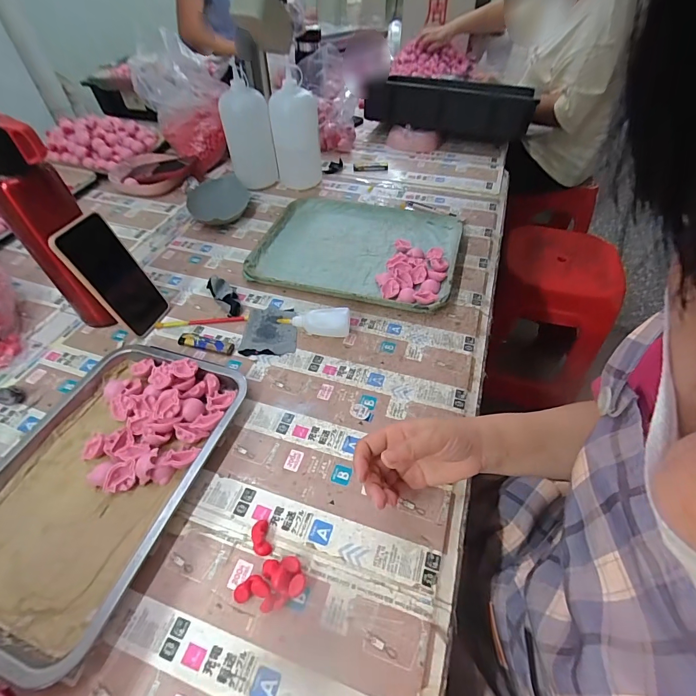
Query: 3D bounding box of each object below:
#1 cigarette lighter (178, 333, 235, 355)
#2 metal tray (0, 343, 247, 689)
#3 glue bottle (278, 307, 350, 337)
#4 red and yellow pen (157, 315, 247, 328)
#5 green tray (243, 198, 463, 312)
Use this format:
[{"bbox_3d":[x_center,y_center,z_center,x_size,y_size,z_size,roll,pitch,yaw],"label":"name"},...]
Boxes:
[{"bbox_3d":[-0.200,-0.006,0.519,0.081,0.013,0.019,11,49,11],"label":"cigarette lighter"},{"bbox_3d":[-0.276,0.125,0.396,0.230,0.028,0.307,14,50,14],"label":"metal tray"},{"bbox_3d":[-0.047,-0.038,0.530,0.099,0.026,0.039,3,48,5],"label":"glue bottle"},{"bbox_3d":[-0.219,-0.041,0.554,0.137,0.004,0.012,-4,48,-1],"label":"red and yellow pen"},{"bbox_3d":[0.018,-0.178,0.651,0.334,0.030,0.264,11,49,11],"label":"green tray"}]

